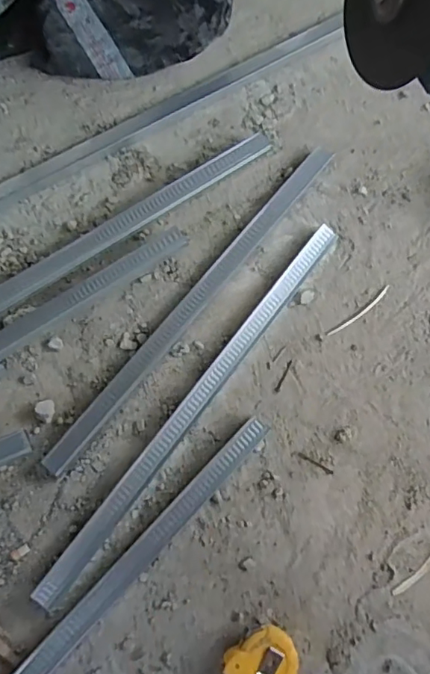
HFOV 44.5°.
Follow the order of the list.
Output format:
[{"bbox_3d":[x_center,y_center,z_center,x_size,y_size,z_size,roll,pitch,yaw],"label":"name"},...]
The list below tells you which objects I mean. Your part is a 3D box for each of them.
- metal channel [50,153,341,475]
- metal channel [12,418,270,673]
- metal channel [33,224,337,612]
[{"bbox_3d":[-0.019,-0.059,0.725,0.034,0.009,0.590,37,76,10],"label":"metal channel"},{"bbox_3d":[-0.168,0.337,0.590,0.038,0.020,0.649,42,76,11],"label":"metal channel"},{"bbox_3d":[-0.020,0.078,0.676,0.034,0.019,0.585,36,75,9],"label":"metal channel"}]

